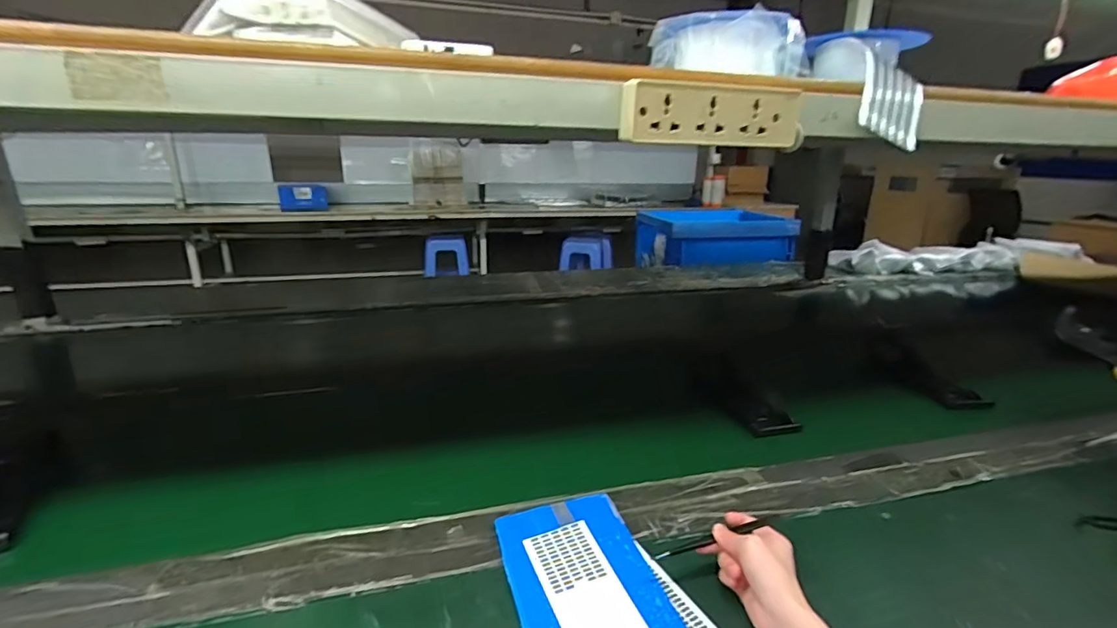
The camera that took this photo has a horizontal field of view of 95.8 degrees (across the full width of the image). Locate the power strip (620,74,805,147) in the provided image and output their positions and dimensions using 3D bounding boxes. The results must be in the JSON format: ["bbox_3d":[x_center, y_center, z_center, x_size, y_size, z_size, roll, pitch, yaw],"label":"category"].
[{"bbox_3d":[0.144,-0.184,0.460,0.172,0.054,0.025,-2,18,-8],"label":"power strip"}]

